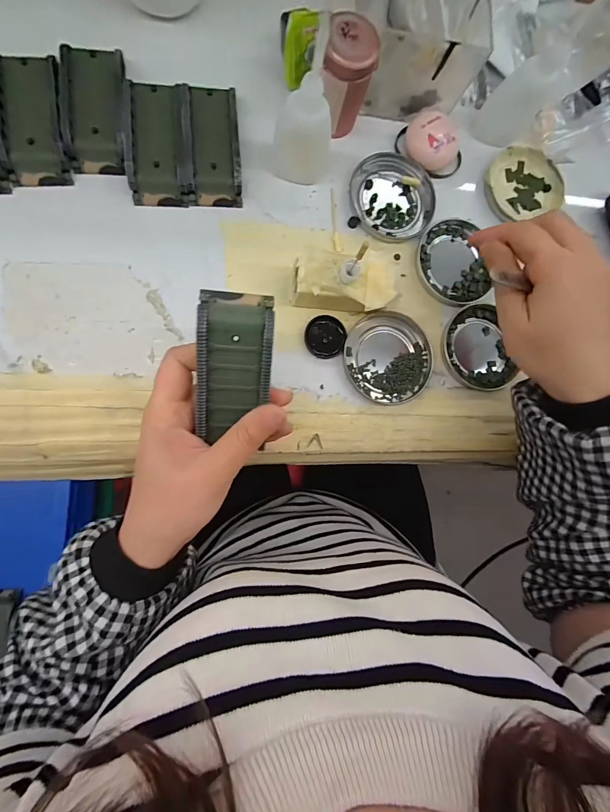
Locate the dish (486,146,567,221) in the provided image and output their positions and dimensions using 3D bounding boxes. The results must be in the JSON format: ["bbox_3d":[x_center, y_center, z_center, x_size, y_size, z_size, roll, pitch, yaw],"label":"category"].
[{"bbox_3d":[0.210,-0.218,0.345,0.078,0.014,0.066,-16,89,-10],"label":"dish"}]

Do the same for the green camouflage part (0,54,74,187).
[{"bbox_3d":[-0.207,-0.218,0.267,0.045,0.016,0.094,-6,88,-9],"label":"green camouflage part"}]

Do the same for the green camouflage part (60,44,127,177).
[{"bbox_3d":[-0.163,-0.232,0.277,0.044,0.015,0.095,-3,87,-9],"label":"green camouflage part"}]

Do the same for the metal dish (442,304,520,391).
[{"bbox_3d":[0.155,-0.051,0.323,0.062,0.013,0.075,-21,90,-10],"label":"metal dish"}]

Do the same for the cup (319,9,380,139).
[{"bbox_3d":[0.031,-0.263,0.288,0.039,0.068,0.041,1,87,-9],"label":"cup"}]

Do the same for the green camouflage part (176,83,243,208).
[{"bbox_3d":[-0.077,-0.215,0.290,0.044,0.016,0.095,-4,87,-9],"label":"green camouflage part"}]

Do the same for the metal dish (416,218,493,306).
[{"bbox_3d":[0.134,-0.132,0.326,0.069,0.010,0.078,-13,89,-10],"label":"metal dish"}]

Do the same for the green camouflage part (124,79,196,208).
[{"bbox_3d":[-0.115,-0.212,0.284,0.049,0.016,0.095,-4,87,-9],"label":"green camouflage part"}]

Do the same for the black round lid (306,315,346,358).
[{"bbox_3d":[0.017,-0.059,0.302,0.034,0.007,0.035,1,87,-9],"label":"black round lid"}]

